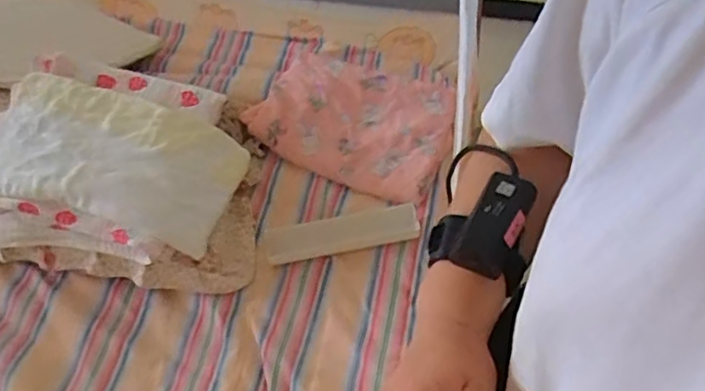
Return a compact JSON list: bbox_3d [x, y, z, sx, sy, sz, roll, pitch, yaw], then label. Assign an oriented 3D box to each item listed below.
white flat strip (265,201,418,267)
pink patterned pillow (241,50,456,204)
[{"bbox_3d":[-0.017,0.062,1.038,0.251,0.015,0.066,-10,68,-7],"label":"white flat strip"},{"bbox_3d":[0.022,-0.166,1.183,0.366,0.042,0.337,24,56,18],"label":"pink patterned pillow"}]

